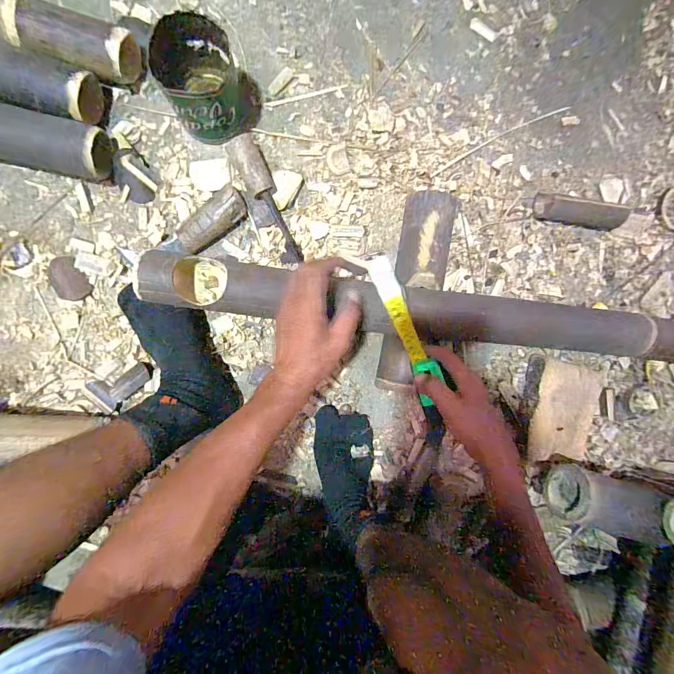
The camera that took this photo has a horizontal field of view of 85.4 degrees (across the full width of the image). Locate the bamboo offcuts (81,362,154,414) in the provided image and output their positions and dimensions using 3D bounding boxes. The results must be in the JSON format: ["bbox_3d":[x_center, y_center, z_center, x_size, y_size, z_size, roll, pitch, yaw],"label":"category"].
[{"bbox_3d":[-0.334,0.069,0.562,0.061,0.023,0.094,45,89,-9],"label":"bamboo offcuts"}]

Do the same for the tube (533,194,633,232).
[{"bbox_3d":[0.414,-0.209,0.611,0.155,0.032,0.042,11,94,-8],"label":"tube"}]

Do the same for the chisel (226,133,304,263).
[{"bbox_3d":[-0.103,-0.206,0.564,0.044,0.053,0.188,-26,111,-4],"label":"chisel"}]

